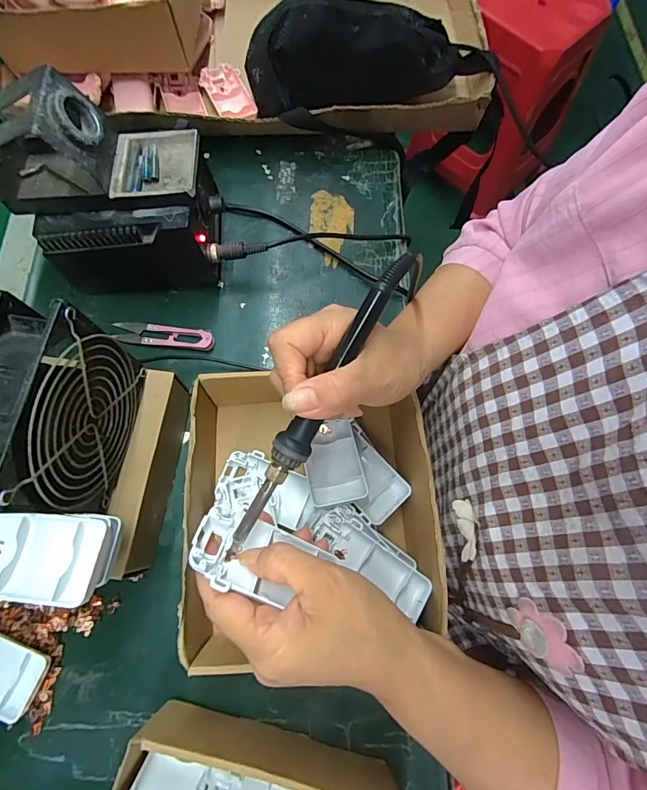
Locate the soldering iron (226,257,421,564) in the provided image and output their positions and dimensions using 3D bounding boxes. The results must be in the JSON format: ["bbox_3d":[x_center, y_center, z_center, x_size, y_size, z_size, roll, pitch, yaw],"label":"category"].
[{"bbox_3d":[-0.004,0.007,0.246,0.019,0.021,0.207,30,90,8],"label":"soldering iron"}]

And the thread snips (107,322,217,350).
[{"bbox_3d":[-0.160,-0.061,0.409,0.102,0.011,0.023,7,72,1],"label":"thread snips"}]

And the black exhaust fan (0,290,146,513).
[{"bbox_3d":[-0.174,0.014,0.269,0.045,0.113,0.117,7,72,1],"label":"black exhaust fan"}]

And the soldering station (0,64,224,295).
[{"bbox_3d":[-0.188,-0.176,0.368,0.172,0.158,0.103,-3,72,-2],"label":"soldering station"}]

